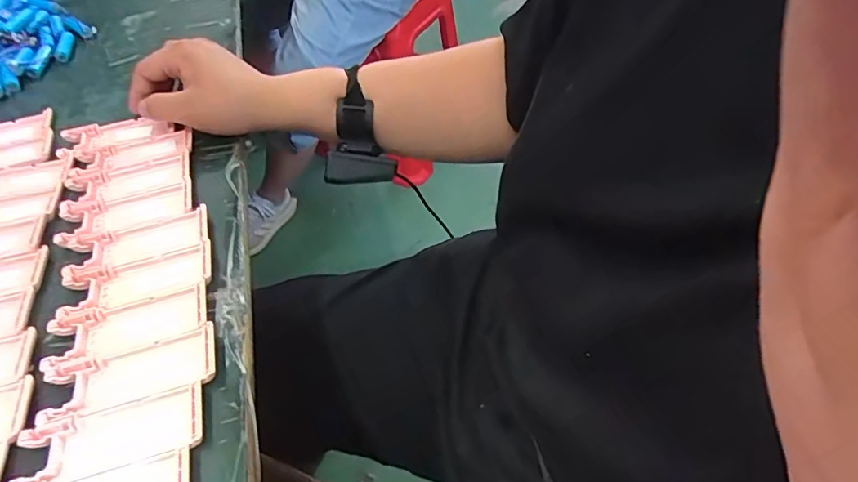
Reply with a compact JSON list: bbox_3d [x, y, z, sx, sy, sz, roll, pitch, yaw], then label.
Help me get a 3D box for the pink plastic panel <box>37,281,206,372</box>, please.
[{"bbox_3d":[-0.207,0.058,0.355,0.103,0.007,0.040,-16,51,-10],"label":"pink plastic panel"}]

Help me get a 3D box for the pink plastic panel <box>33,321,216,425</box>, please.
[{"bbox_3d":[-0.190,0.083,0.327,0.104,0.007,0.040,-15,51,-8],"label":"pink plastic panel"}]

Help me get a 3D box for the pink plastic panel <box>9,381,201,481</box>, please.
[{"bbox_3d":[-0.187,0.115,0.302,0.101,0.005,0.038,-15,51,-8],"label":"pink plastic panel"}]

